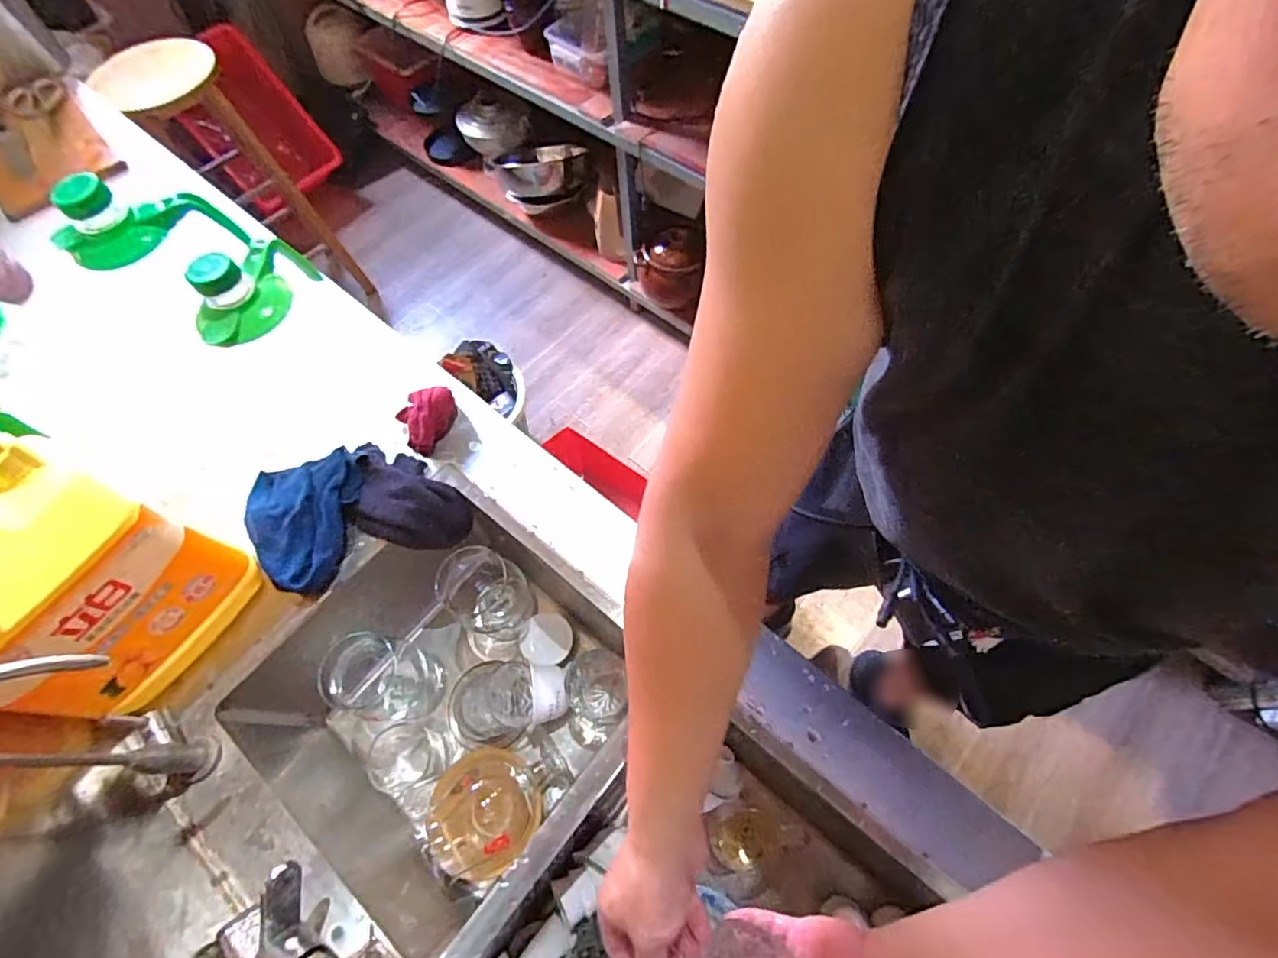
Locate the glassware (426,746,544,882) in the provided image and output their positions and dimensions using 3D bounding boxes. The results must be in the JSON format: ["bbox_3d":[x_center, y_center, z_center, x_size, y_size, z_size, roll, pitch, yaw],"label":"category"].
[{"bbox_3d":[-0.174,0.367,0.642,0.118,0.074,0.125,-1,64,2],"label":"glassware"}]

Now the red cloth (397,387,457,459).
[{"bbox_3d":[-0.257,-0.077,0.688,0.056,0.032,0.079,27,68,15],"label":"red cloth"}]

